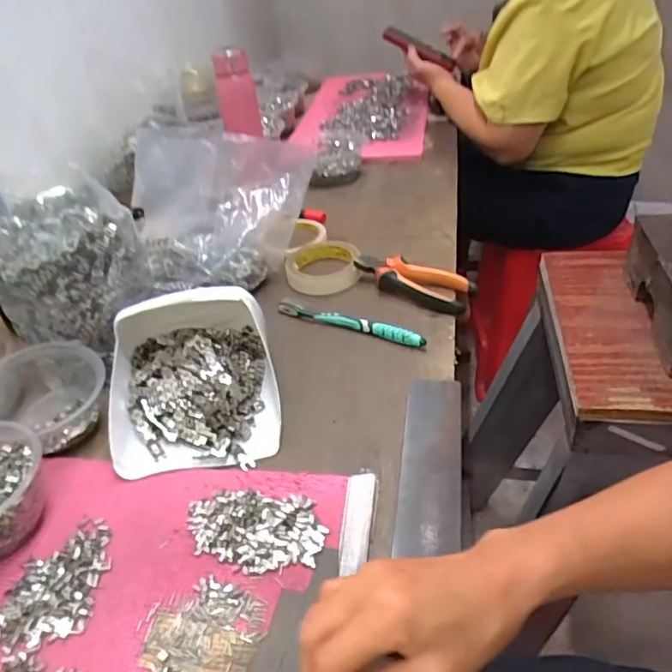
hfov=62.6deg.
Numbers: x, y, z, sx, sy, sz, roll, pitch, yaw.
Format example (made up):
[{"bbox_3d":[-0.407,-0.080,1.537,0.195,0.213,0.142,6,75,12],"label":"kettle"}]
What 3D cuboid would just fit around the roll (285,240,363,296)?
[{"bbox_3d":[-0.018,-0.091,0.716,0.093,0.027,0.092,-3,39,3],"label":"roll"}]

